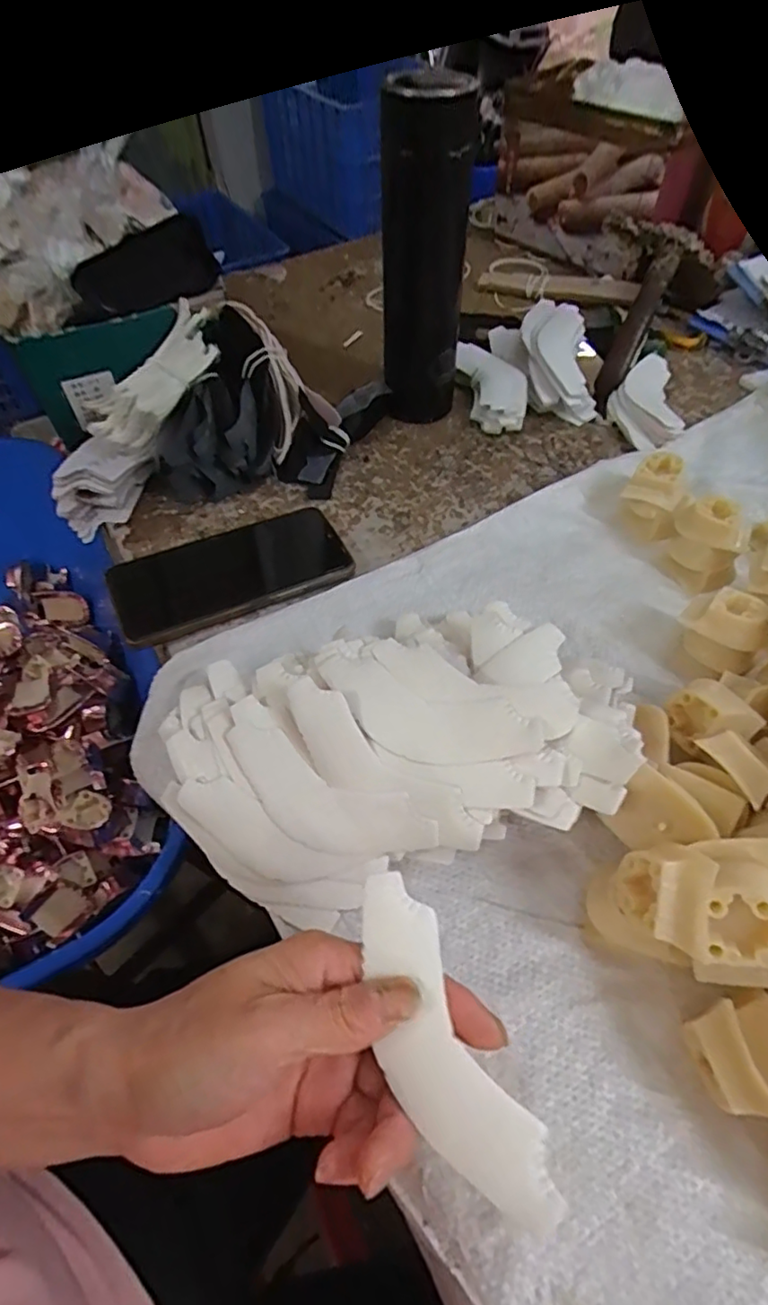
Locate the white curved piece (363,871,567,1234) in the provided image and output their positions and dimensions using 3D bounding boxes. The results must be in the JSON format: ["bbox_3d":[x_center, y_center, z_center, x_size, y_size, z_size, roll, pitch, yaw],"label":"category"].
[{"bbox_3d":[0.018,0.139,0.209,0.038,0.006,0.114,-31,72,3],"label":"white curved piece"}]

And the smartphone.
[{"bbox_3d":[-0.109,-0.057,0.419,0.163,0.012,0.081,-23,56,-15],"label":"smartphone"}]

